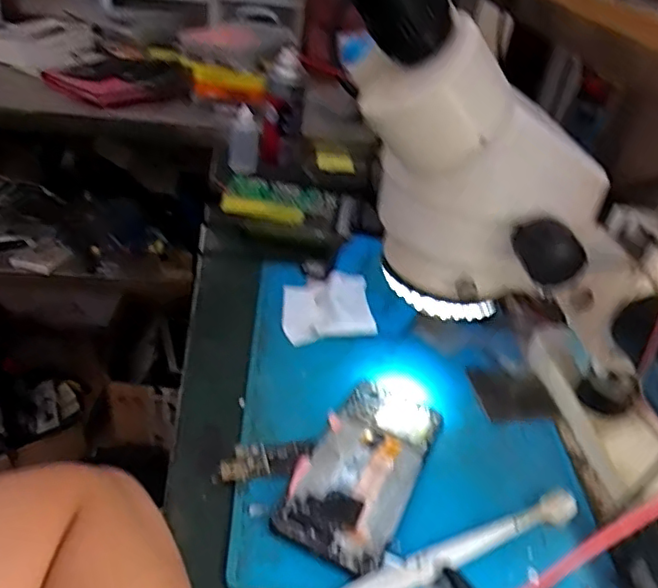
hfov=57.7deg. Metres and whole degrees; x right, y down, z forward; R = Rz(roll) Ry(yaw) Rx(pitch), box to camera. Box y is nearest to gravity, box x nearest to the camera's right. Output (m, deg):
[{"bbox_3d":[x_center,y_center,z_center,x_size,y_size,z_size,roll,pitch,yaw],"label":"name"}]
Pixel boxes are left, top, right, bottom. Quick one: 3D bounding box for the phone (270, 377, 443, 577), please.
[{"bbox_3d":[0.031,0.113,0.431,0.074,0.013,0.177,20,36,17],"label":"phone"}]

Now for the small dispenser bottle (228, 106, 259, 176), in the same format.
[{"bbox_3d":[-0.113,-0.202,0.794,0.038,0.094,0.026,2,35,-10],"label":"small dispenser bottle"}]

